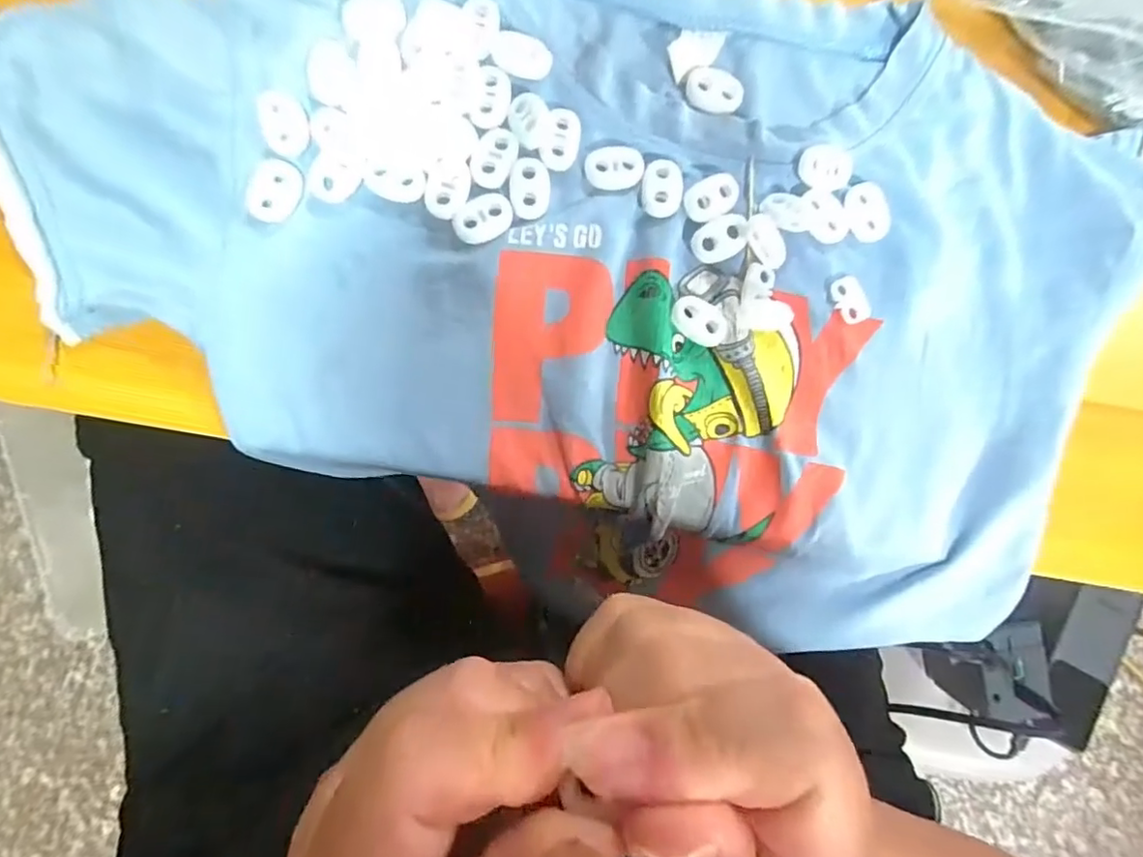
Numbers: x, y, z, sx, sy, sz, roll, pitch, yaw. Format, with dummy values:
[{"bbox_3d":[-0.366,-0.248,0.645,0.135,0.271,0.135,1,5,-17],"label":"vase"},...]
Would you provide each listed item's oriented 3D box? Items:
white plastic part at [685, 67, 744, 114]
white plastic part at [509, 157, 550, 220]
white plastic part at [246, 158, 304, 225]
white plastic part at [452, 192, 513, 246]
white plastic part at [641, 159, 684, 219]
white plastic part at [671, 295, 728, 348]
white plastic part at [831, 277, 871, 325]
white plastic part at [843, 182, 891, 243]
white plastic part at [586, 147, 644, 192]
[{"bbox_3d":[0.056,-0.131,0.227,0.022,0.004,0.016,14,86,-4],"label":"white plastic part"},{"bbox_3d":[-0.015,-0.090,0.219,0.015,0.004,0.023,5,87,-5],"label":"white plastic part"},{"bbox_3d":[-0.106,-0.086,0.211,0.016,0.004,0.023,15,86,-4],"label":"white plastic part"},{"bbox_3d":[-0.033,-0.078,0.216,0.022,0.004,0.016,-34,91,-5],"label":"white plastic part"},{"bbox_3d":[0.034,-0.091,0.224,0.015,0.005,0.023,4,87,-5],"label":"white plastic part"},{"bbox_3d":[0.049,-0.041,0.222,0.023,0.004,0.017,32,85,-3],"label":"white plastic part"},{"bbox_3d":[0.110,-0.050,0.230,0.013,0.004,0.019,-23,90,-6],"label":"white plastic part"},{"bbox_3d":[0.117,-0.085,0.232,0.016,0.004,0.022,-16,89,-5],"label":"white plastic part"},{"bbox_3d":[0.017,-0.099,0.223,0.022,0.004,0.016,1,88,-5],"label":"white plastic part"}]

